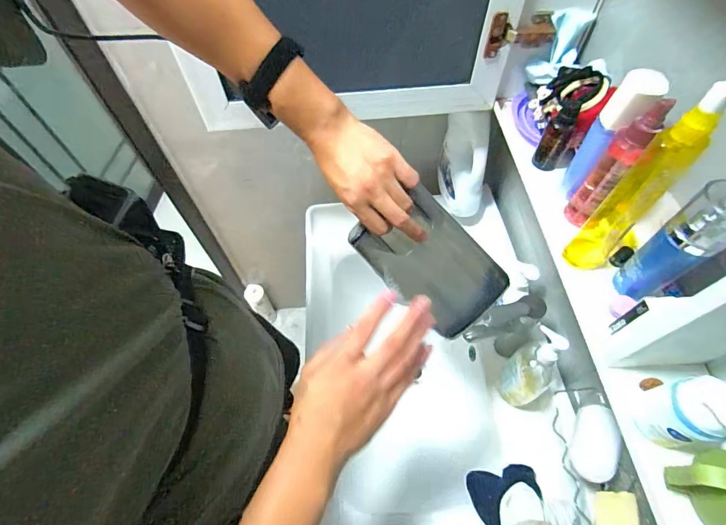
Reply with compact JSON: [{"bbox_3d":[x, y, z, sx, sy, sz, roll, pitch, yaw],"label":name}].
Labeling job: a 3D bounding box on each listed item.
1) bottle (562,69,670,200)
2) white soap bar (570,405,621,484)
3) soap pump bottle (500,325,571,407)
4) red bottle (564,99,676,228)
[{"bbox_3d":[0.285,-0.138,0.425,0.033,0.159,0.053,-6,57,-2],"label":"bottle"},{"bbox_3d":[0.329,0.256,0.512,0.054,0.032,0.097,6,65,37],"label":"white soap bar"},{"bbox_3d":[0.287,0.177,0.608,0.065,0.217,0.067,-1,57,2],"label":"soap pump bottle"},{"bbox_3d":[0.278,-0.104,0.408,0.031,0.159,0.033,32,63,21],"label":"red bottle"}]

